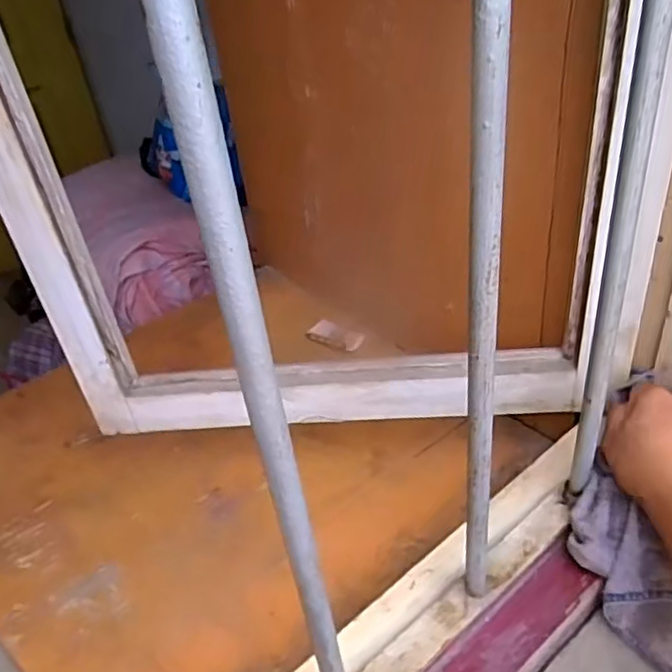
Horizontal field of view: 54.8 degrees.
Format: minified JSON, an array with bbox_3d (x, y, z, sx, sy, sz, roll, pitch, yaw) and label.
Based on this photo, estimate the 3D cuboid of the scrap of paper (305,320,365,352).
[{"bbox_3d":[-0.002,-0.001,0.786,0.071,0.009,0.039,18,44,28],"label":"scrap of paper"}]

